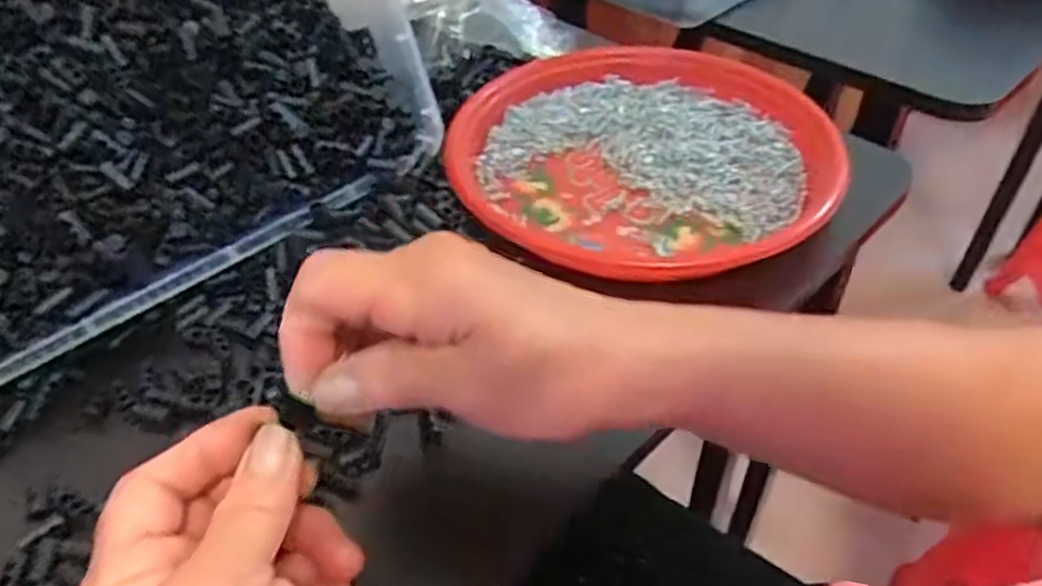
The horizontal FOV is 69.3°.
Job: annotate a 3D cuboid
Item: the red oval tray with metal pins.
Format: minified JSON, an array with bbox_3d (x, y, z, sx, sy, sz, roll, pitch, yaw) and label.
[{"bbox_3d":[0.077,-0.086,0.478,0.235,0.026,0.231,7,45,9],"label":"red oval tray with metal pins"}]

